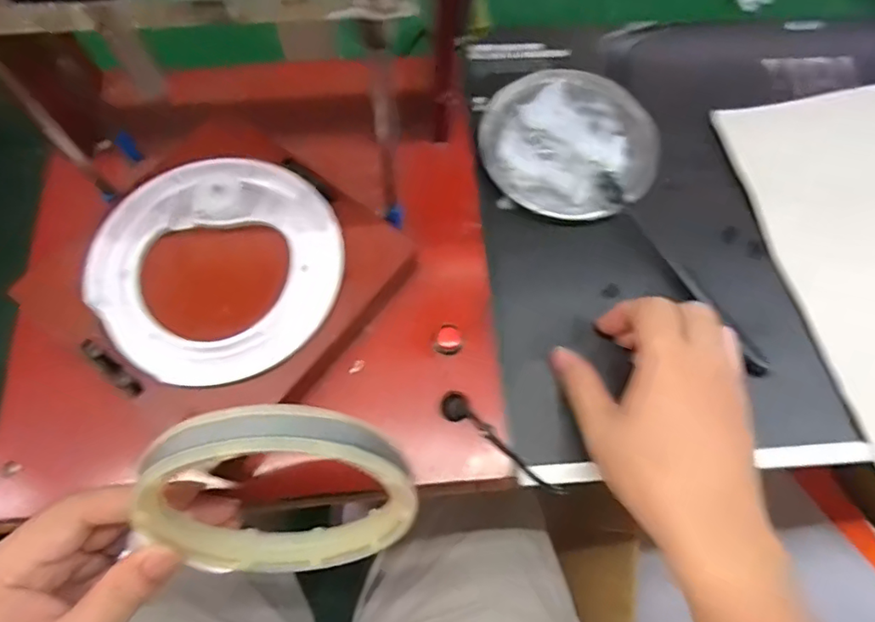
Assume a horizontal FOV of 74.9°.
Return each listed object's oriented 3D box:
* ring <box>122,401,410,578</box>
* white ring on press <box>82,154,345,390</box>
[{"bbox_3d":[-0.076,0.087,0.265,0.129,0.123,0.021,-20,43,9],"label":"ring"},{"bbox_3d":[-0.121,-0.028,0.315,0.131,0.012,0.134,0,68,0],"label":"white ring on press"}]

